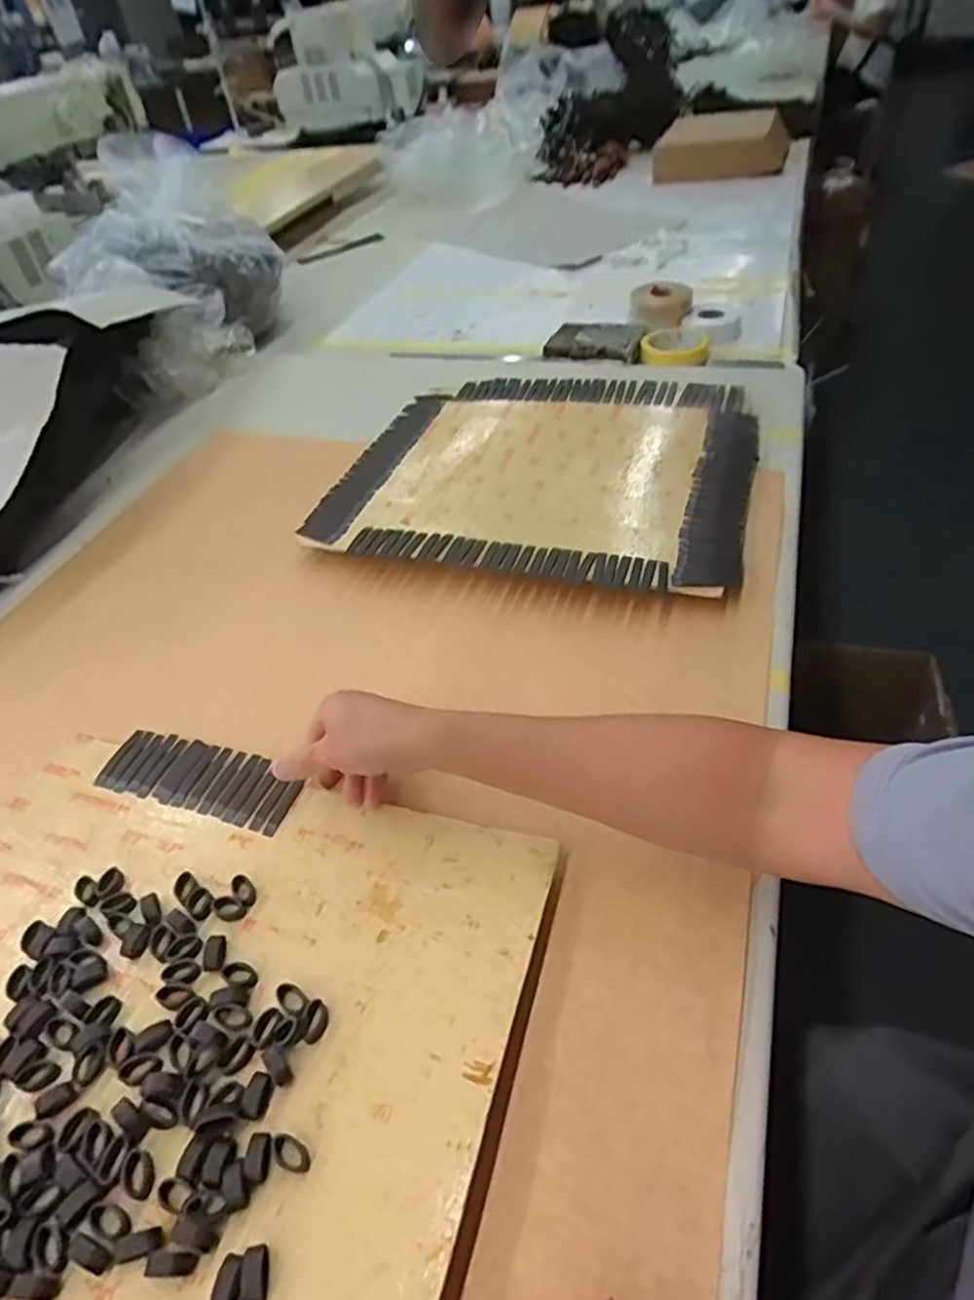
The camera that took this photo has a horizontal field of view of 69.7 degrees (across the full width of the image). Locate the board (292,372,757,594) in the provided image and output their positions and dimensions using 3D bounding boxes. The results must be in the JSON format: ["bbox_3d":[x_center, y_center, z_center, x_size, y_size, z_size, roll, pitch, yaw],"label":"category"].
[{"bbox_3d":[0.065,-0.227,0.830,0.465,0.017,0.418,8,47,15],"label":"board"}]

